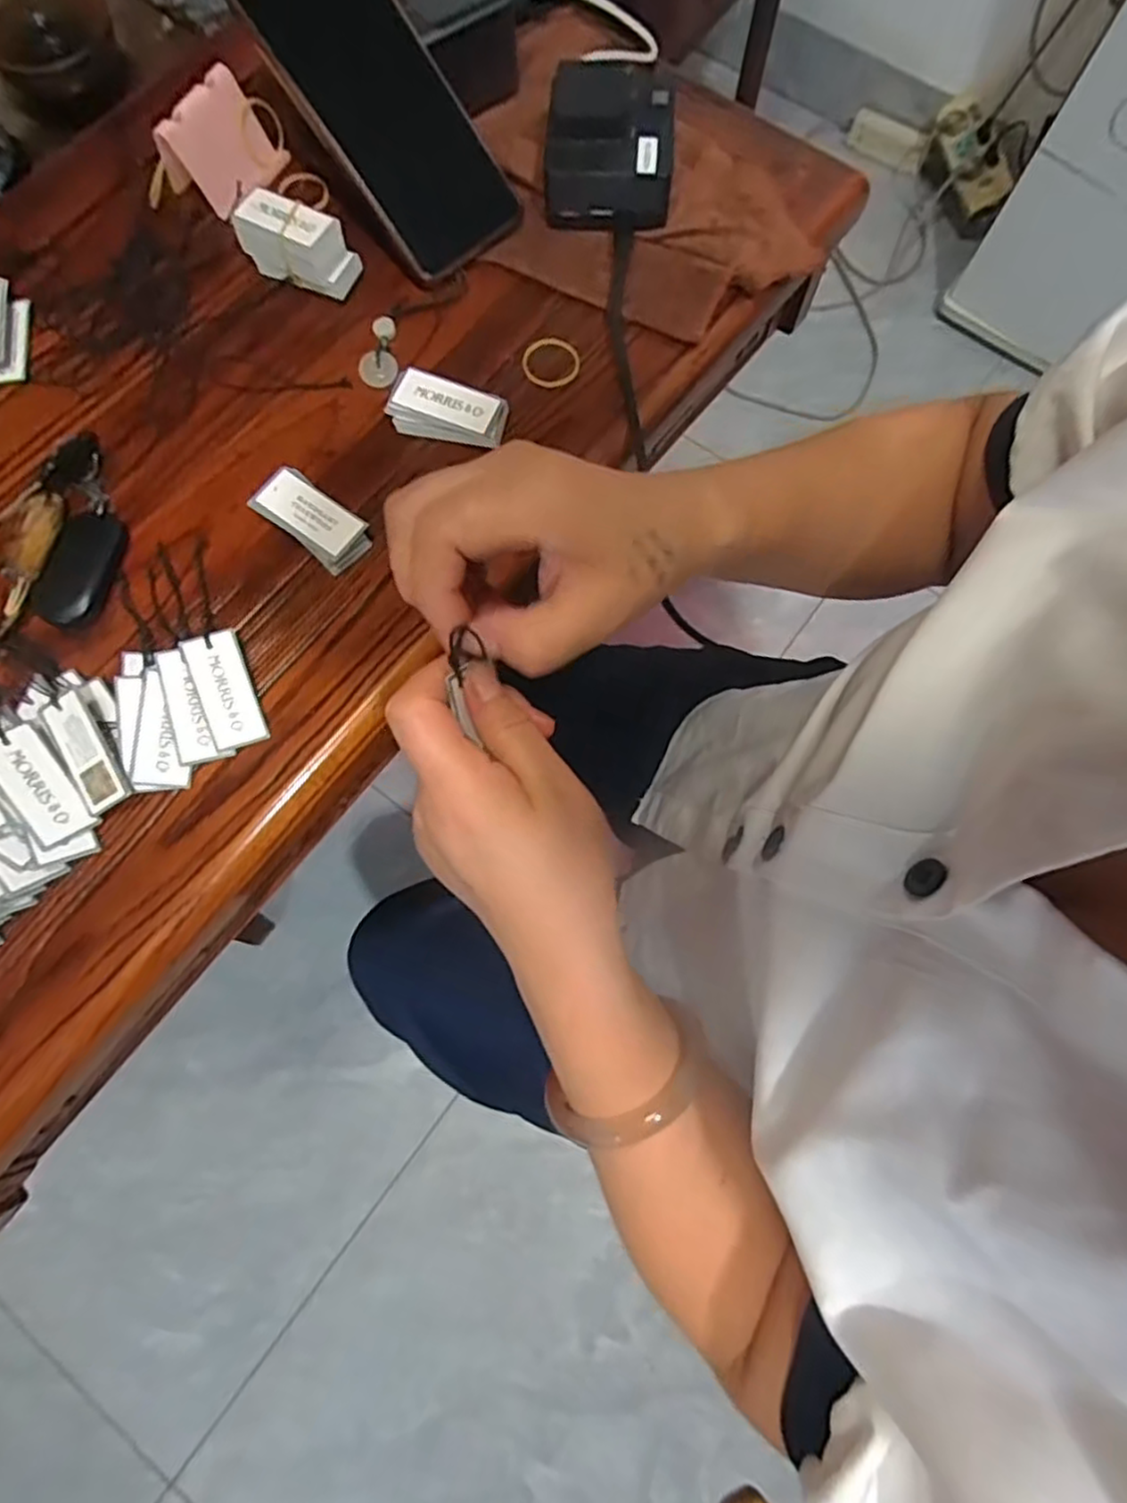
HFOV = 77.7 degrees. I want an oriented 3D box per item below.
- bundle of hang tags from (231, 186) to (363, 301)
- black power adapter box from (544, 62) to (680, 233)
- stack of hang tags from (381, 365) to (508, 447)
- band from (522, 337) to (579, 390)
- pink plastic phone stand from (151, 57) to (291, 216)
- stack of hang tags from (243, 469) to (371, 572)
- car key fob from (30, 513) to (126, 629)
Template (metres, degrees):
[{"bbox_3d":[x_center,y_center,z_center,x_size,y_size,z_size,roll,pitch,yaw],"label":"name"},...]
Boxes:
[{"bbox_3d":[-0.156,-0.293,0.405,0.066,0.034,0.028,25,77,7],"label":"bundle of hang tags"},{"bbox_3d":[0.028,-0.355,0.410,0.071,0.047,0.073,5,76,2],"label":"black power adapter box"},{"bbox_3d":[-0.063,-0.187,0.384,0.063,0.016,0.029,15,76,4],"label":"stack of hang tags"},{"bbox_3d":[-0.007,-0.223,0.401,0.033,0.004,0.035,8,76,2],"label":"band"},{"bbox_3d":[-0.205,-0.368,0.422,0.034,0.041,0.068,39,79,9],"label":"pink plastic phone stand"},{"bbox_3d":[-0.132,-0.123,0.370,0.060,0.014,0.029,38,79,9],"label":"stack of hang tags"},{"bbox_3d":[-0.257,-0.098,0.371,0.035,0.010,0.065,10,76,3],"label":"car key fob"}]

